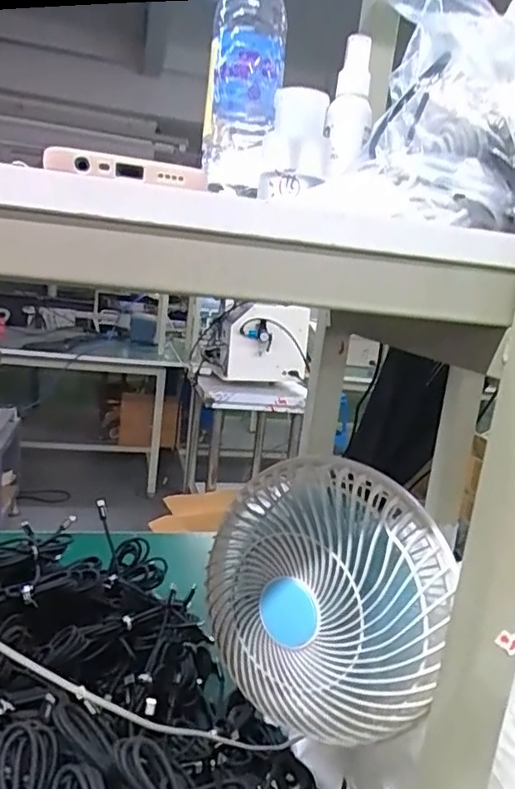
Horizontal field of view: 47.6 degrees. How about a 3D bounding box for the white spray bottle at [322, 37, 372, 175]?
[{"bbox_3d":[0.076,-0.236,0.478,0.027,0.103,0.034,11,12,22],"label":"white spray bottle"}]

